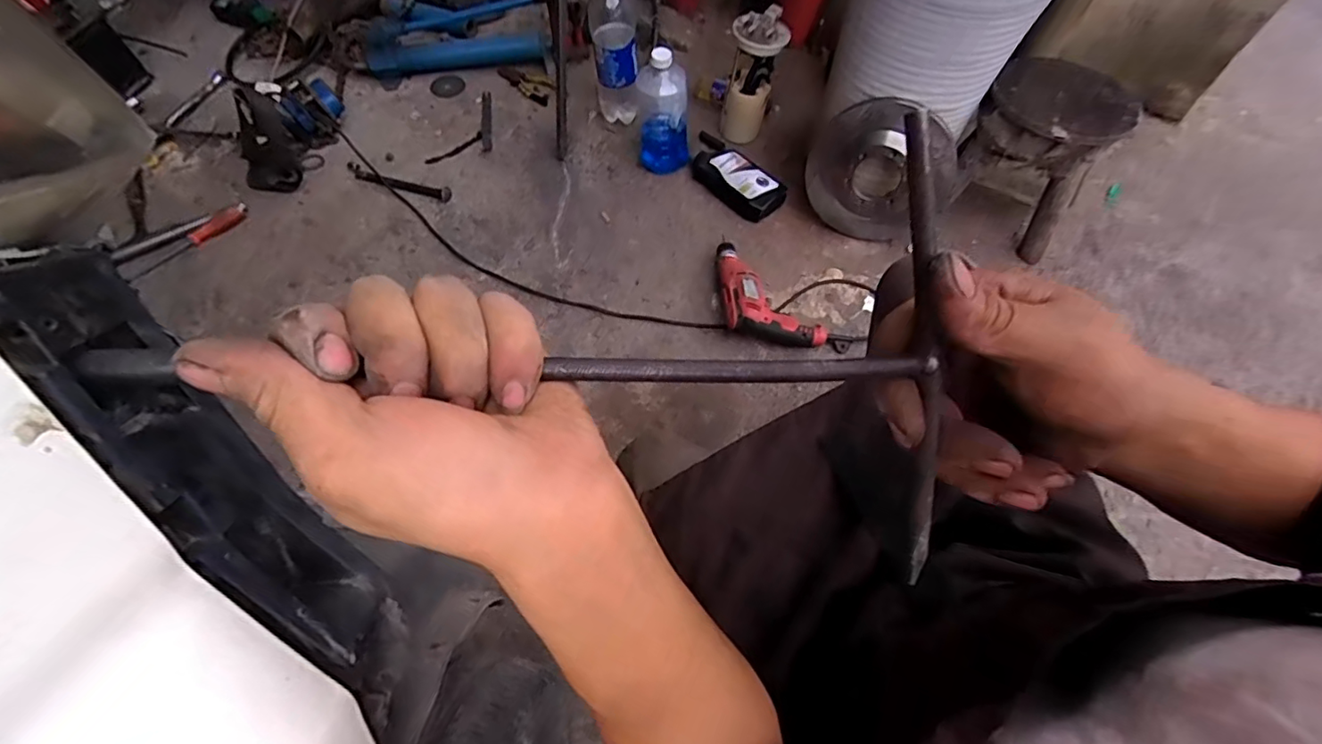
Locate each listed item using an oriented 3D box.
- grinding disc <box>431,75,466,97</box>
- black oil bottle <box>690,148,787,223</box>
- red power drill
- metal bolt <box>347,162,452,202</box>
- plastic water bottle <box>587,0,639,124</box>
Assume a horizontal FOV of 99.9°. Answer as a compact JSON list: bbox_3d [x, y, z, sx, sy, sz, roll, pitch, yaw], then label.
[{"bbox_3d":[-0.555,-0.746,1.450,0.085,0.008,0.089,-7,61,-6],"label":"grinding disc"},{"bbox_3d":[0.171,-0.438,1.260,0.101,0.064,0.229,-38,68,-21],"label":"black oil bottle"},{"bbox_3d":[0.175,-0.136,1.088,0.141,0.069,0.295,-34,64,-19],"label":"red power drill"},{"bbox_3d":[-0.604,-0.436,1.265,0.279,0.023,0.035,20,62,9],"label":"metal bolt"},{"bbox_3d":[-0.105,-0.732,1.258,0.104,0.326,0.123,-3,61,-4],"label":"plastic water bottle"}]

